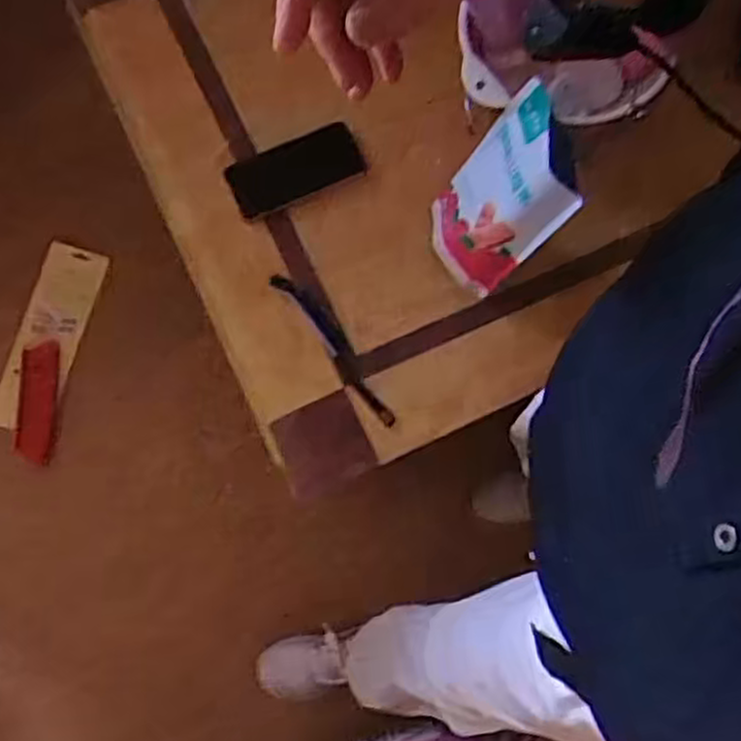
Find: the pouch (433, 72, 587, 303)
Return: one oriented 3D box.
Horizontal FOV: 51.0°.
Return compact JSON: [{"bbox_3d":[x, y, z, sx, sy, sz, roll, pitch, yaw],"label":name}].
[{"bbox_3d":[0.145,-0.195,0.877,0.047,0.223,0.148,-4,69,-32],"label":"pouch"}]

